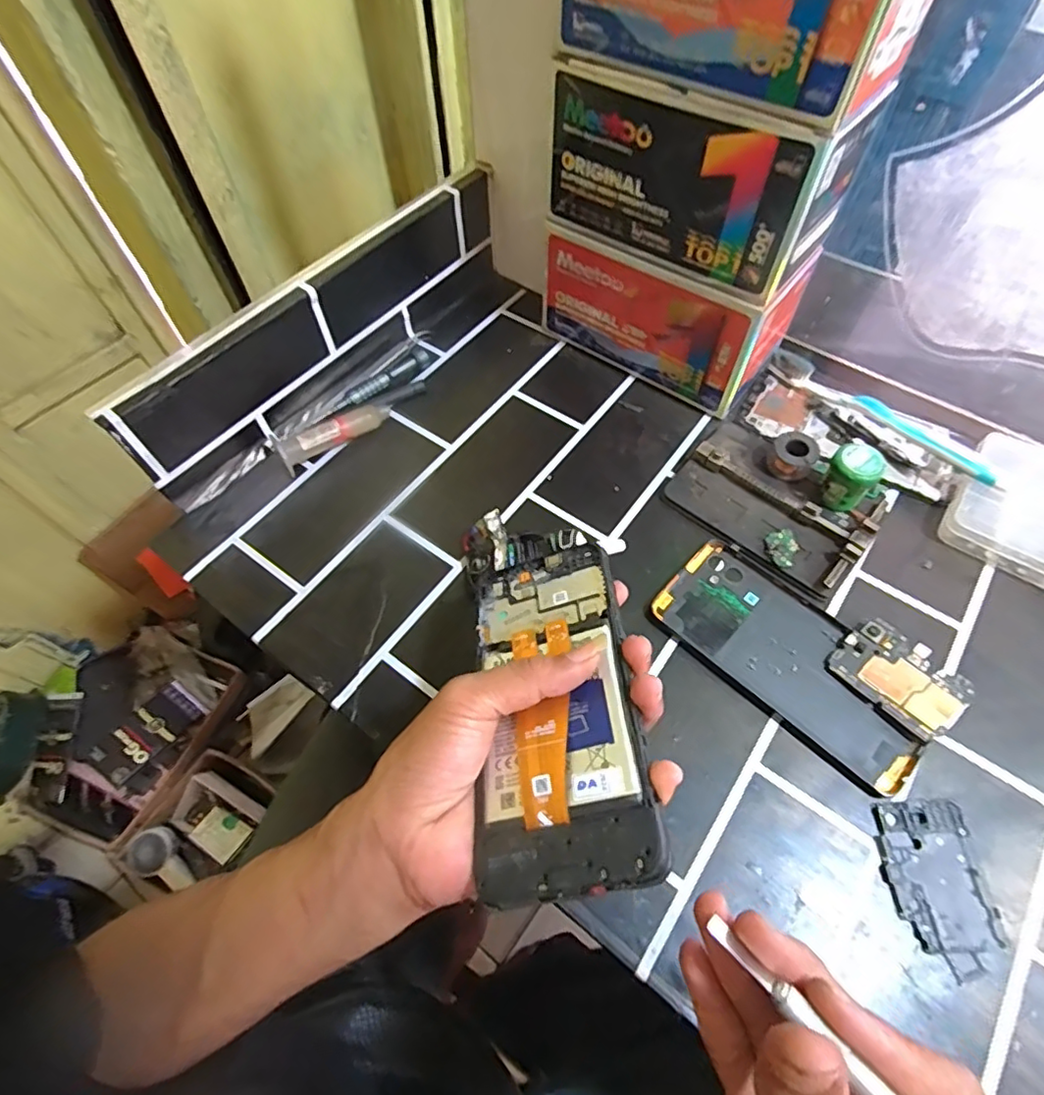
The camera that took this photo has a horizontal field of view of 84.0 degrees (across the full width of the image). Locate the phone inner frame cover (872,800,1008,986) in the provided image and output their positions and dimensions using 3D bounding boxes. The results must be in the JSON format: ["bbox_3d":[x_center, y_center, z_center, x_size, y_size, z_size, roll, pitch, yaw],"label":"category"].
[{"bbox_3d":[0.207,0.168,0.290,0.048,0.004,0.074,-2,60,1],"label":"phone inner frame cover"}]

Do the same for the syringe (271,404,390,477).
[{"bbox_3d":[-0.141,-0.087,0.436,0.084,0.022,0.020,-34,65,-16],"label":"syringe"}]

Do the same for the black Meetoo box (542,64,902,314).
[{"bbox_3d":[0.112,-0.248,0.371,0.176,0.091,0.084,33,65,19],"label":"black Meetoo box"}]

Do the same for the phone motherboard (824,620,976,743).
[{"bbox_3d":[0.219,0.075,0.337,0.046,0.004,0.065,-40,61,-10],"label":"phone motherboard"}]

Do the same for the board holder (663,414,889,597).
[{"bbox_3d":[0.176,-0.036,0.402,0.129,0.021,0.094,40,69,22],"label":"board holder"}]

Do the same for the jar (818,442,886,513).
[{"bbox_3d":[0.218,-0.045,0.390,0.030,0.041,0.033,-1,60,2],"label":"jar"}]

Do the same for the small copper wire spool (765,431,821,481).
[{"bbox_3d":[0.191,-0.063,0.412,0.029,0.025,0.027,-1,60,2],"label":"small copper wire spool"}]

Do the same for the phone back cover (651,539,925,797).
[{"bbox_3d":[0.163,0.063,0.351,0.162,0.004,0.074,40,69,21],"label":"phone back cover"}]

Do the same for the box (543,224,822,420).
[{"bbox_3d":[0.113,-0.196,0.455,0.177,0.091,0.088,33,67,19],"label":"box"}]

